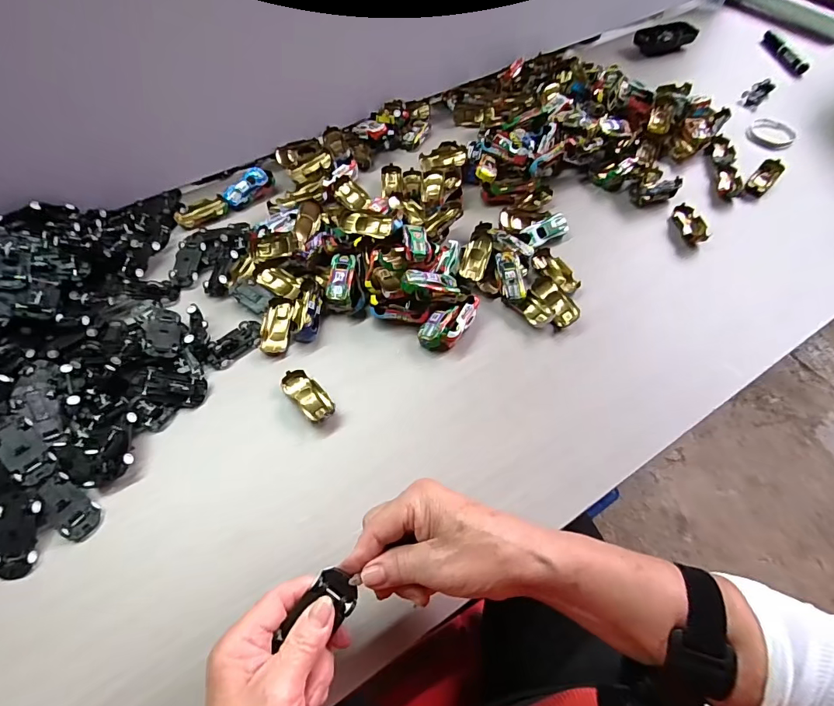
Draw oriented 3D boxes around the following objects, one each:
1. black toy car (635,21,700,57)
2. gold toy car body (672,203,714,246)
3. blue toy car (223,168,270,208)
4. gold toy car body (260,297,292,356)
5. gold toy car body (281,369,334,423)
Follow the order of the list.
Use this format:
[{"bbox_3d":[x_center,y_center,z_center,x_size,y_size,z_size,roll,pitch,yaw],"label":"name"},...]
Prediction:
[{"bbox_3d":[0.435,-0.552,0.756,0.105,0.039,0.030,-12,60,-7],"label":"black toy car"},{"bbox_3d":[0.339,-0.161,0.539,0.036,0.016,0.065,-9,59,-5],"label":"gold toy car body"},{"bbox_3d":[-0.222,-0.215,0.565,0.024,0.023,0.061,36,66,20],"label":"blue toy car"},{"bbox_3d":[-0.150,-0.028,0.461,0.030,0.019,0.062,0,62,-4],"label":"gold toy car body"},{"bbox_3d":[-0.105,0.042,0.419,0.027,0.014,0.061,-41,67,-21],"label":"gold toy car body"}]

